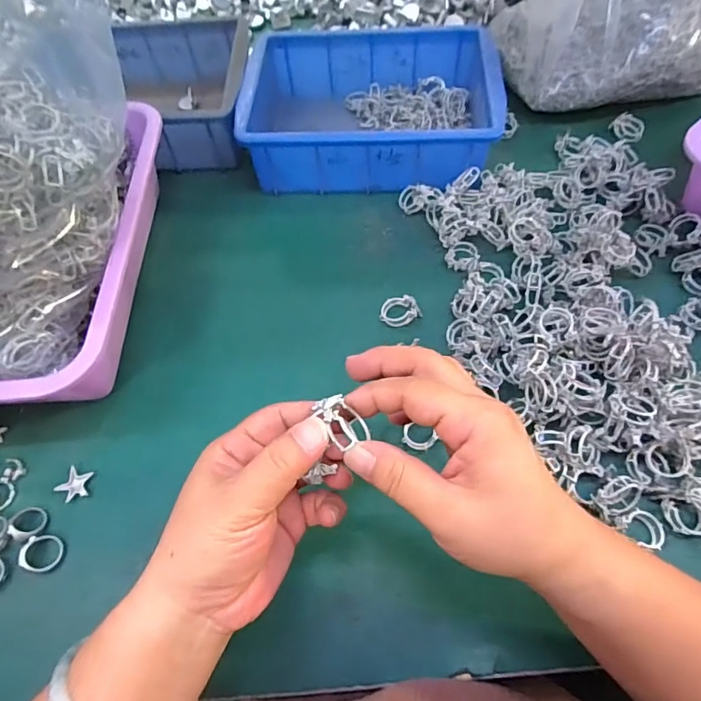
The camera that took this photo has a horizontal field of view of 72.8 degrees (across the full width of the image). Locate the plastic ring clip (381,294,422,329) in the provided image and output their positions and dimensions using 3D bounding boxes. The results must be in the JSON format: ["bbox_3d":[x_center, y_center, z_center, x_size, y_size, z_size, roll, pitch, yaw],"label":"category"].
[{"bbox_3d":[0.041,-0.034,0.402,0.031,0.012,0.027,-26,63,-11],"label":"plastic ring clip"}]

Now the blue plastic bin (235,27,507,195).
[{"bbox_3d":[0.021,-0.244,0.492,0.245,0.075,0.174,-1,60,4],"label":"blue plastic bin"}]

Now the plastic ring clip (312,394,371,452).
[{"bbox_3d":[-0.003,0.035,0.232,0.019,0.022,0.026,-31,68,-10],"label":"plastic ring clip"}]

